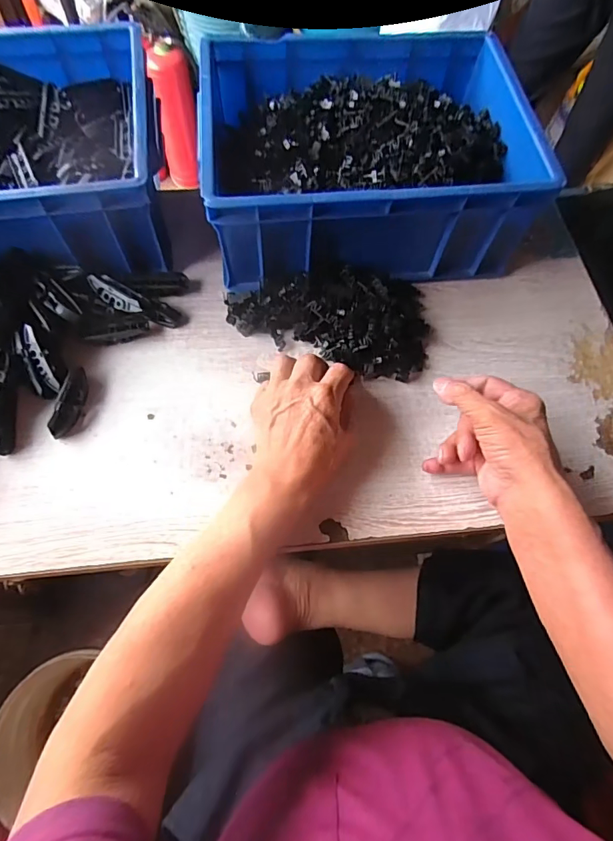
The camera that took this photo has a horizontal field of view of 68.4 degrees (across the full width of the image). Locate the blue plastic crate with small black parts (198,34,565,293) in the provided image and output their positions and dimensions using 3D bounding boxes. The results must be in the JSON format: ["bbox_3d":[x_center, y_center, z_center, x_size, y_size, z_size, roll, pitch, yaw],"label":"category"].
[{"bbox_3d":[0.064,-0.295,0.517,0.336,0.125,0.272,-4,66,-4],"label":"blue plastic crate with small black parts"}]

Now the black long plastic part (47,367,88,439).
[{"bbox_3d":[-0.227,-0.017,0.438,0.019,0.022,0.070,9,66,2],"label":"black long plastic part"}]

